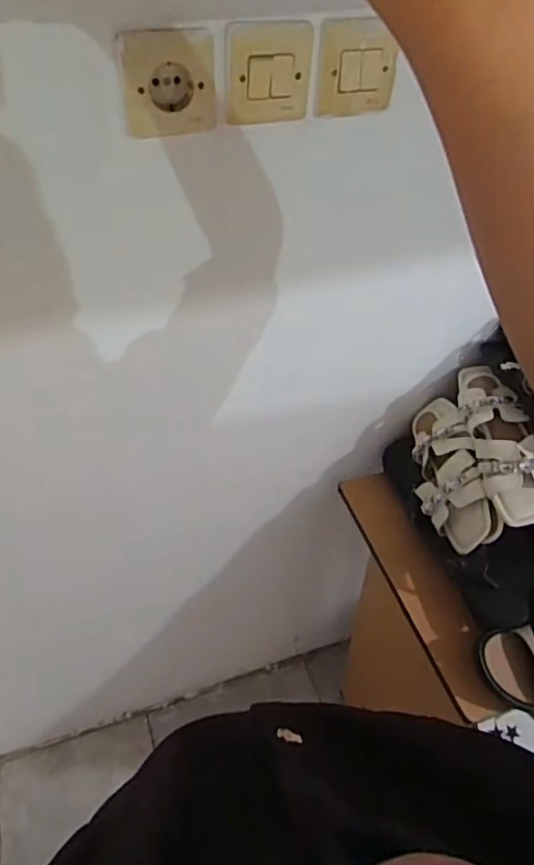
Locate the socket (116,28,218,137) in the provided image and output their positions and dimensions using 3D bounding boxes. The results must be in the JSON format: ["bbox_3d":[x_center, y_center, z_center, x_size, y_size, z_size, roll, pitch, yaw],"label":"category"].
[{"bbox_3d":[-0.085,-0.304,0.520,0.080,0.080,0.013,-11,49,-12],"label":"socket"}]

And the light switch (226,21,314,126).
[{"bbox_3d":[0.002,-0.320,0.534,0.078,0.078,0.007,-9,49,-11],"label":"light switch"}]

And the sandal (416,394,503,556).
[{"bbox_3d":[0.278,0.056,0.890,0.065,0.104,0.258,25,46,-26],"label":"sandal"}]

